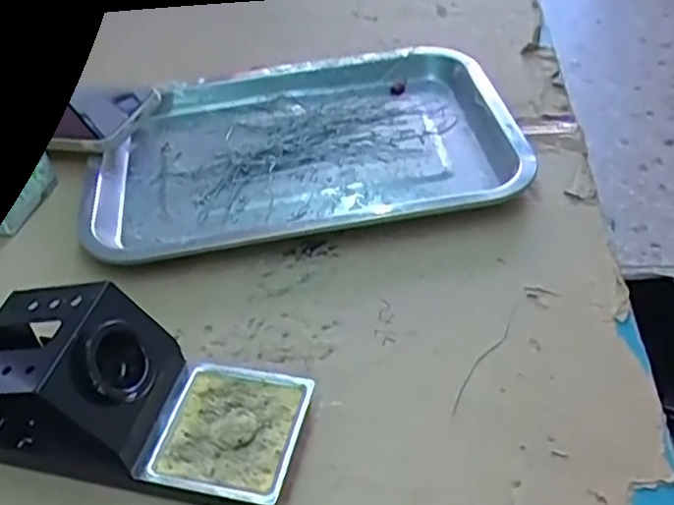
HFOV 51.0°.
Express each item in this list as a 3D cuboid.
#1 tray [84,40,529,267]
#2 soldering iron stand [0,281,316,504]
[{"bbox_3d":[-0.030,-0.085,0.531,0.303,0.025,0.211,-8,43,-3],"label":"tray"},{"bbox_3d":[-0.101,0.068,0.344,0.165,0.073,0.074,6,44,12],"label":"soldering iron stand"}]

